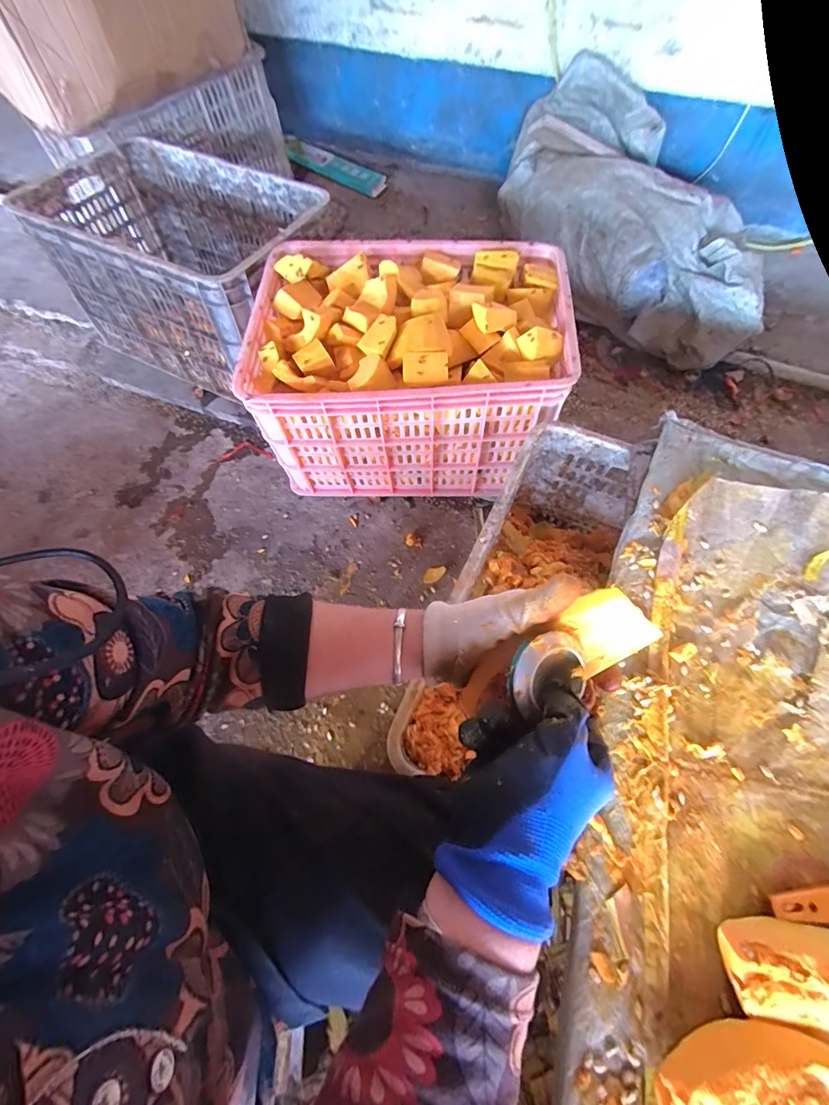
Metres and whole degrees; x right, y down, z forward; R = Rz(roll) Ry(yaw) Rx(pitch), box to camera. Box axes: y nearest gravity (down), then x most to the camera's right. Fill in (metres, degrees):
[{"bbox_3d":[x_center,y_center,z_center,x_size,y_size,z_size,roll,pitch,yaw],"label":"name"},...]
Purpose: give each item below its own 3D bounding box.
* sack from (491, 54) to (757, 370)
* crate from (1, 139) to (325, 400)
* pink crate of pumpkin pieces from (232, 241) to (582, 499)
[{"bbox_3d":[0.503,-0.751,1.007,0.350,0.233,0.720,-32,84,-12],"label":"sack"},{"bbox_3d":[-0.480,-0.631,0.956,0.562,0.272,0.380,25,69,12],"label":"crate"},{"bbox_3d":[0.000,-0.326,0.811,0.490,0.297,0.366,3,66,3],"label":"pink crate of pumpkin pieces"}]

